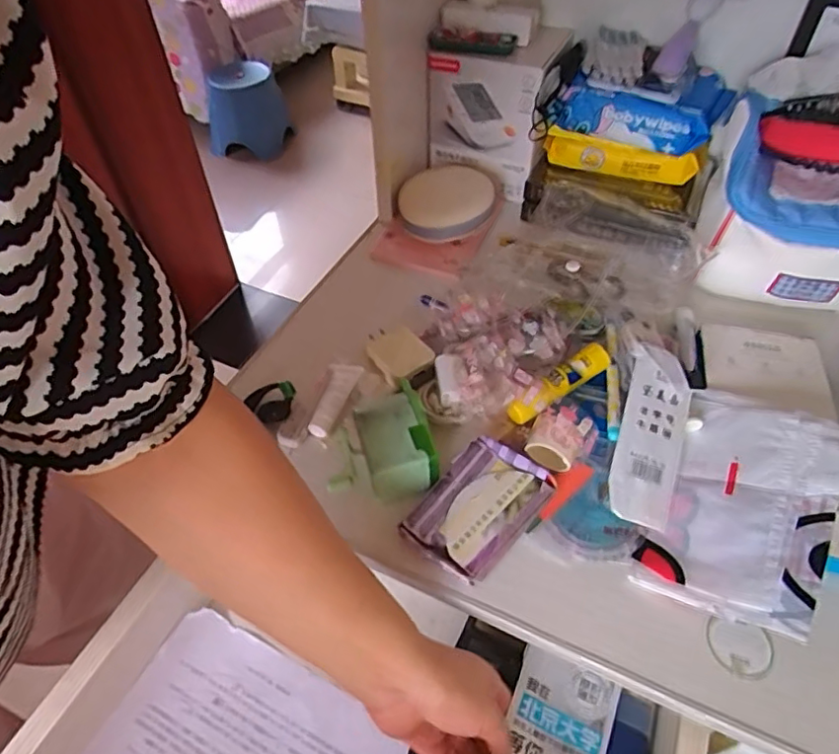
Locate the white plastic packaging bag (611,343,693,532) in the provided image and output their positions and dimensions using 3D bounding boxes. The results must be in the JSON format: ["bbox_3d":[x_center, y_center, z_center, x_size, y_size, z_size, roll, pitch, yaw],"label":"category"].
[{"bbox_3d":[0.180,0.042,0.450,0.045,0.008,0.145,12,67,14],"label":"white plastic packaging bag"}]

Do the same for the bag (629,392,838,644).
[{"bbox_3d":[0.252,0.095,0.411,0.138,0.030,0.175,11,56,37],"label":"bag"}]

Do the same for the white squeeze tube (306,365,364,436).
[{"bbox_3d":[-0.074,0.016,0.507,0.032,0.016,0.075,9,50,9],"label":"white squeeze tube"}]

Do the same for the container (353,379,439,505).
[{"bbox_3d":[-0.020,0.048,0.455,0.051,0.034,0.084,-13,50,-9],"label":"container"}]

